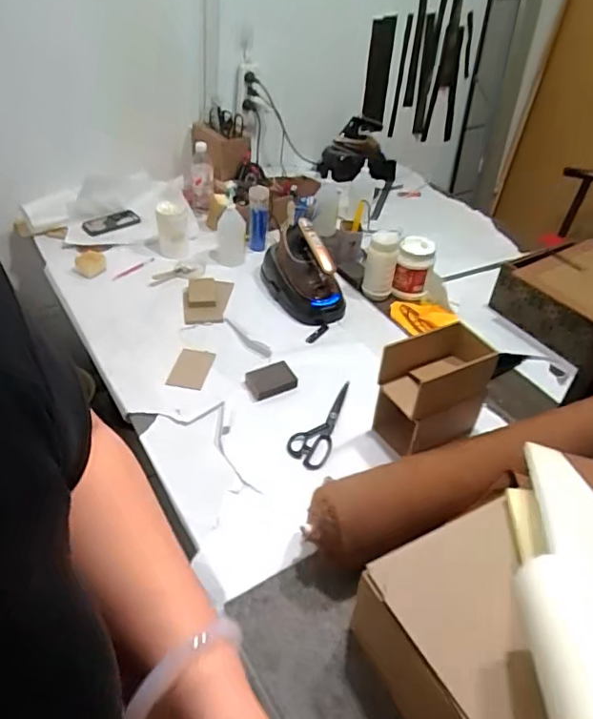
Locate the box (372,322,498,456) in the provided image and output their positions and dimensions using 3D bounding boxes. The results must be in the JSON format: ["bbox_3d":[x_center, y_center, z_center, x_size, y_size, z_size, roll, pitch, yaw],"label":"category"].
[{"bbox_3d":[0.263,0.060,1.057,0.194,0.216,0.125,-15,44,-19],"label":"box"}]

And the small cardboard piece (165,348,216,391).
[{"bbox_3d":[-0.233,0.022,1.206,0.083,0.010,0.126,9,39,7],"label":"small cardboard piece"}]

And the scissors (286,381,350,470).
[{"bbox_3d":[0.069,0.133,1.091,0.083,0.016,0.201,38,63,18],"label":"scissors"}]

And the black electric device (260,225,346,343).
[{"bbox_3d":[0.013,-0.220,1.371,0.125,0.185,0.311,-21,46,-25],"label":"black electric device"}]

